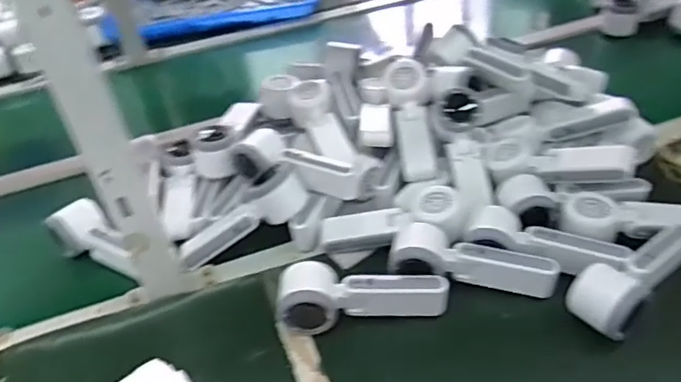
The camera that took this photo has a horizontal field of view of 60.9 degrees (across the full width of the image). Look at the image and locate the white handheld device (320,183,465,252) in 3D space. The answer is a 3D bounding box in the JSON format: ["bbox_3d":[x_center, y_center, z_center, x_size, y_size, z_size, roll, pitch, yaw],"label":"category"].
[{"bbox_3d":[0.057,0.039,0.668,0.164,0.039,0.069,-14,37,14],"label":"white handheld device"}]

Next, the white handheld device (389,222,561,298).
[{"bbox_3d":[0.139,0.073,0.619,0.167,0.045,0.059,0,39,9],"label":"white handheld device"}]

